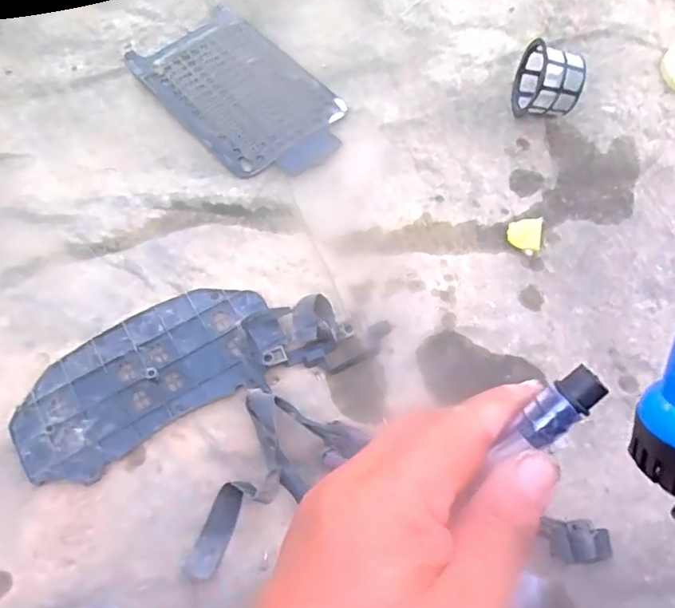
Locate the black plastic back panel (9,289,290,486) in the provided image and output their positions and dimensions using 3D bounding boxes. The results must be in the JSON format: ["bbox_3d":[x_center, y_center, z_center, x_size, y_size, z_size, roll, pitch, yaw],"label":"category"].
[{"bbox_3d":[-0.242,0.090,0.793,0.349,0.024,0.168,-26,65,-12],"label":"black plastic back panel"}]

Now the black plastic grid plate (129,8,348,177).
[{"bbox_3d":[-0.162,-0.357,1.011,0.214,0.016,0.392,-38,68,-17],"label":"black plastic grid plate"}]

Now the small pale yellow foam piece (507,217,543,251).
[{"bbox_3d":[0.273,-0.100,0.884,0.047,0.018,0.050,1,63,2],"label":"small pale yellow foam piece"}]

